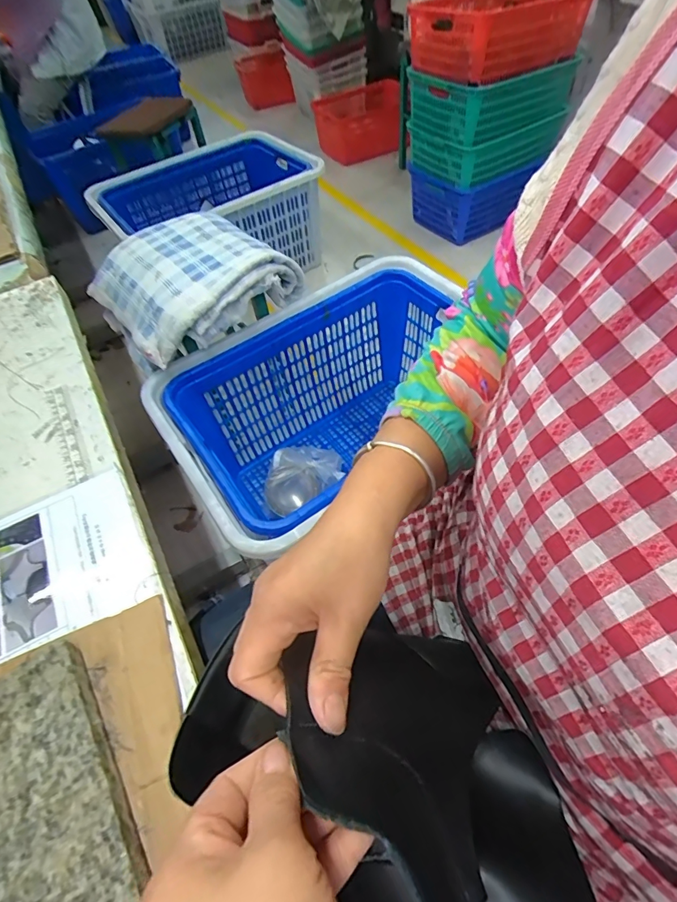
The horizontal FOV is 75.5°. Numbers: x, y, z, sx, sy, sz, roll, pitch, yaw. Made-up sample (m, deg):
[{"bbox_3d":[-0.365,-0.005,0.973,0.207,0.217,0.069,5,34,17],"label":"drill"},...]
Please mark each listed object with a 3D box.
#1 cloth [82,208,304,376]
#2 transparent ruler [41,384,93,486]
[{"bbox_3d":[-0.386,-0.434,1.122,0.394,0.143,0.433,36,65,27],"label":"cloth"},{"bbox_3d":[-0.303,-0.025,0.483,0.026,0.004,0.157,-29,56,-15],"label":"transparent ruler"}]

